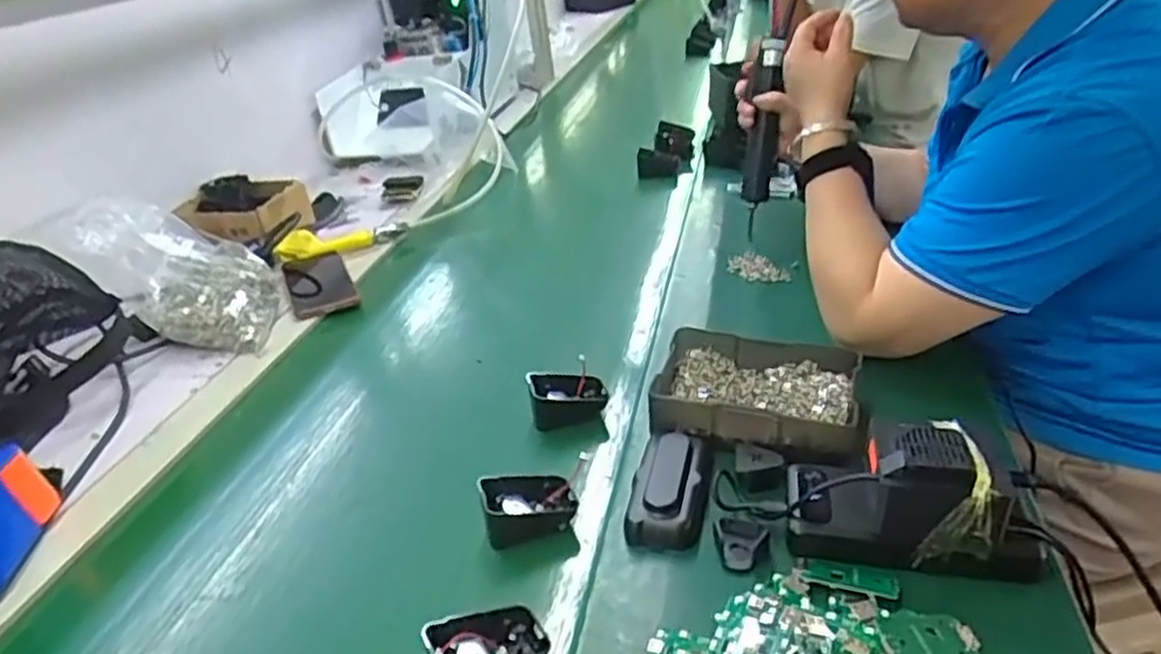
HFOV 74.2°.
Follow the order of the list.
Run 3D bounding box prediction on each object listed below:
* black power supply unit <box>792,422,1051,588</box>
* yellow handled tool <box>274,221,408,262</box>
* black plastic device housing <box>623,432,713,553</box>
[{"bbox_3d":[0.216,0.102,0.505,0.153,0.070,0.071,2,30,17],"label":"black power supply unit"},{"bbox_3d":[-0.330,-0.123,1.071,0.175,0.043,0.034,-23,26,-20],"label":"yellow handled tool"},{"bbox_3d":[0.066,0.111,0.568,0.053,0.032,0.107,2,30,15],"label":"black plastic device housing"}]

